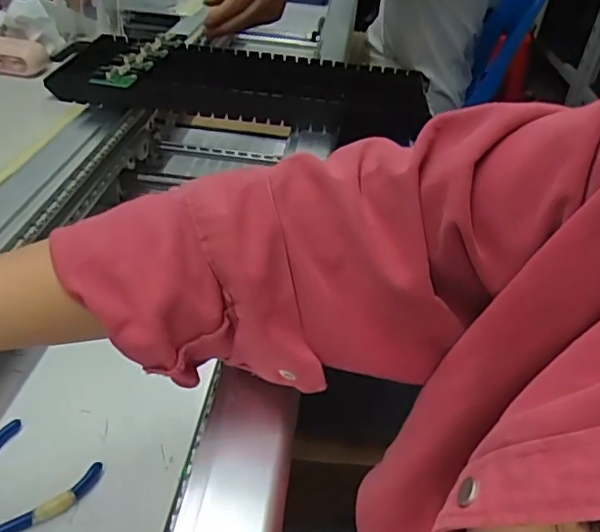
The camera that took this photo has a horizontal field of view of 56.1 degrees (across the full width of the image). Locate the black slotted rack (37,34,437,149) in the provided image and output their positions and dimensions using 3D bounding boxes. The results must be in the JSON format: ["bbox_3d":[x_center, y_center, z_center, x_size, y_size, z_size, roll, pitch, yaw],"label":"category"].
[{"bbox_3d":[-0.064,-0.212,0.645,0.402,0.047,0.168,4,38,-5],"label":"black slotted rack"}]

